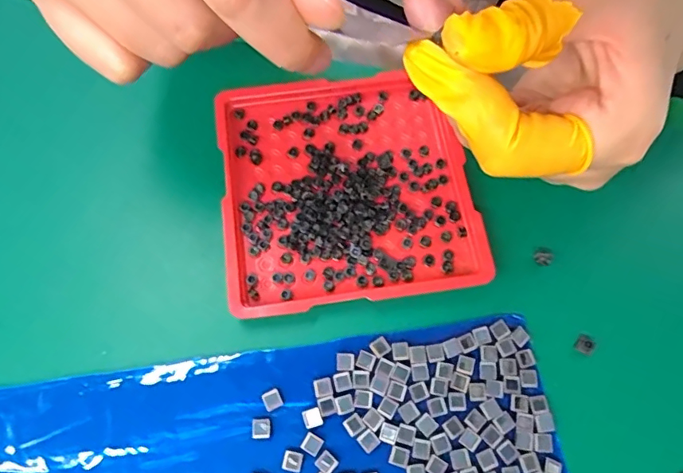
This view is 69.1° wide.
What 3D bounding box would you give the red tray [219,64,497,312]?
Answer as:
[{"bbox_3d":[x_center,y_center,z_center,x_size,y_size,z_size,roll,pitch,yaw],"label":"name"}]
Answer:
[{"bbox_3d":[0.002,-0.022,0.204,0.099,0.010,0.100,-8,69,-4],"label":"red tray"}]

